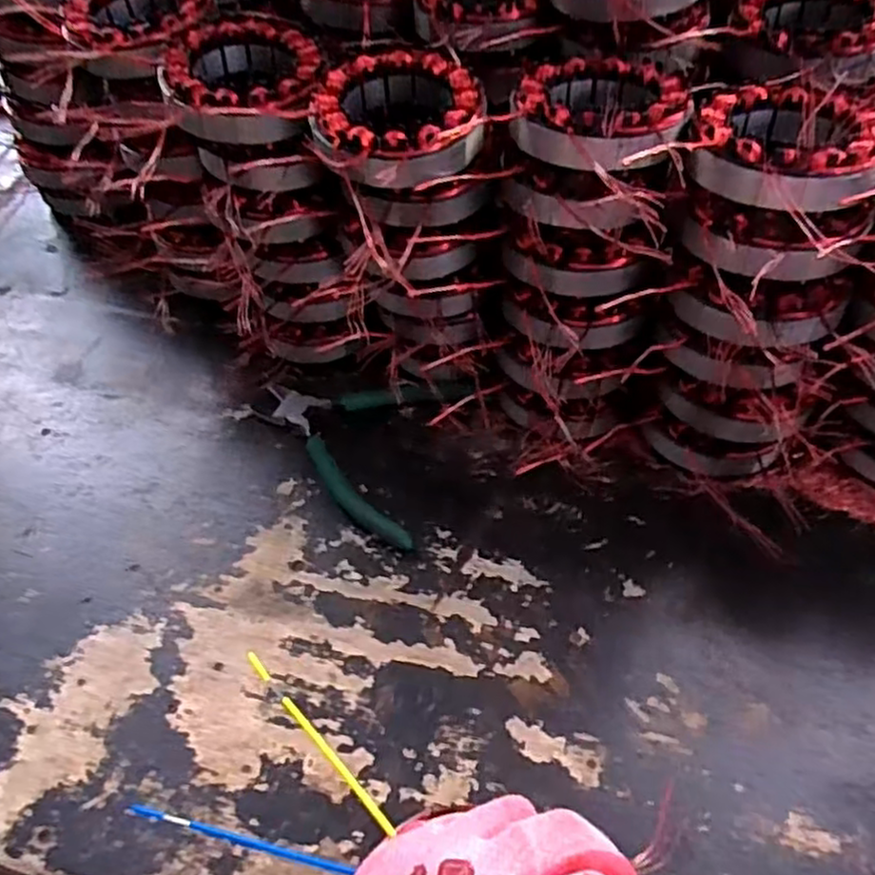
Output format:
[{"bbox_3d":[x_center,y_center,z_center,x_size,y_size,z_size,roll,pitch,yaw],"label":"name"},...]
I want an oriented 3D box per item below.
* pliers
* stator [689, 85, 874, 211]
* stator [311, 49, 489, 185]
[{"bbox_3d":[-0.050,-0.012,0.454,0.157,0.016,0.107,30,59,23],"label":"pliers"},{"bbox_3d":[0.162,-0.136,0.328,0.083,0.027,0.089,23,56,19],"label":"stator"},{"bbox_3d":[-0.019,-0.158,0.361,0.084,0.029,0.087,-1,52,2],"label":"stator"}]

